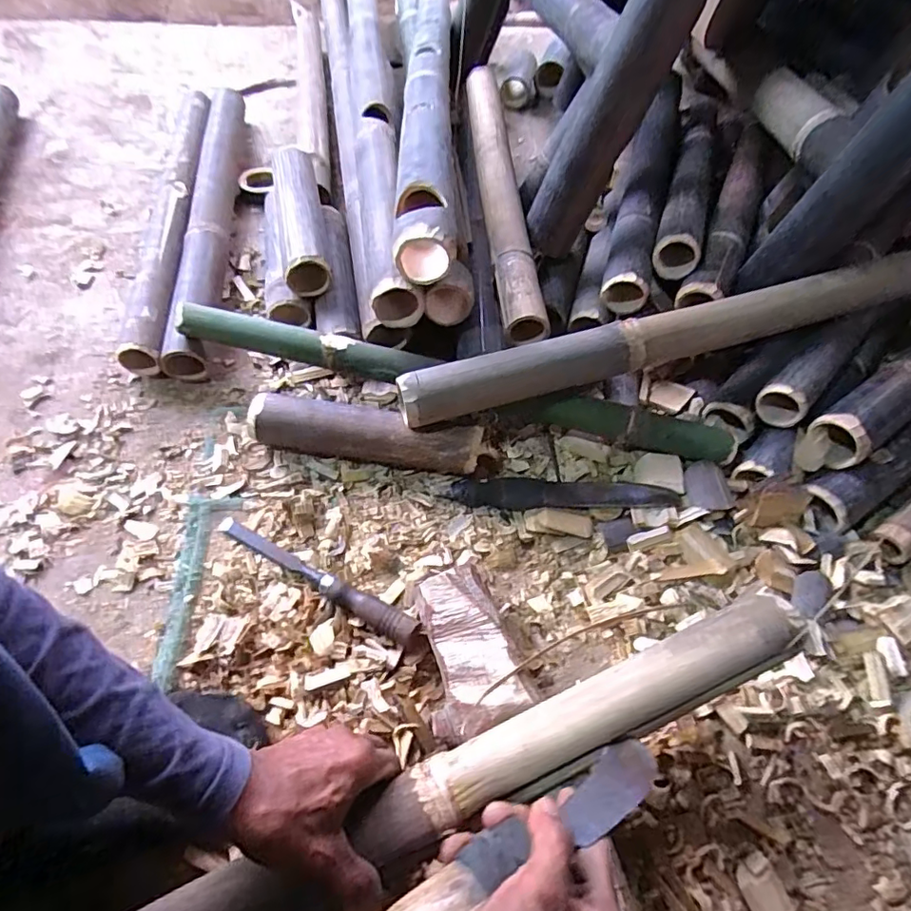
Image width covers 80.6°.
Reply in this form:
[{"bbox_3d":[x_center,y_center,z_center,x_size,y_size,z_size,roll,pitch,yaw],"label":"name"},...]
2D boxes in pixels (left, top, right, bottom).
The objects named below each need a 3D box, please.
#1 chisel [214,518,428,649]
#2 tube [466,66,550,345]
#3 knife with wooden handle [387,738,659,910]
[{"bbox_3d":[-0.140,0.121,0.540,0.244,0.026,0.025,29,61,13],"label":"chisel"},{"bbox_3d":[0.059,-0.394,0.771,0.057,0.053,0.581,-3,59,-6],"label":"tube"},{"bbox_3d":[0.050,0.241,0.332,0.225,0.031,0.045,-8,25,-35],"label":"knife with wooden handle"}]

